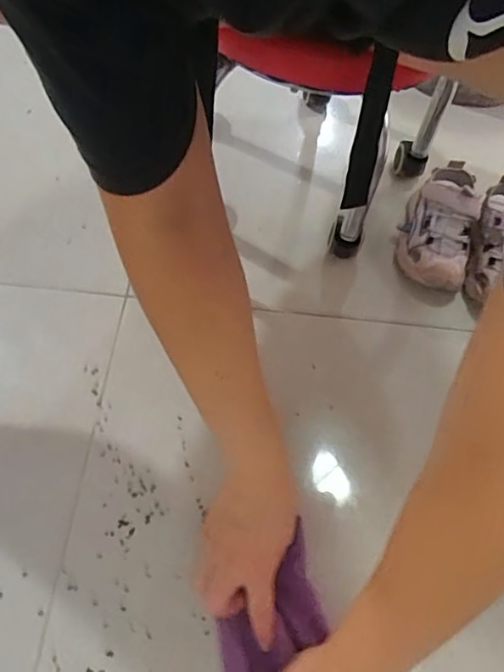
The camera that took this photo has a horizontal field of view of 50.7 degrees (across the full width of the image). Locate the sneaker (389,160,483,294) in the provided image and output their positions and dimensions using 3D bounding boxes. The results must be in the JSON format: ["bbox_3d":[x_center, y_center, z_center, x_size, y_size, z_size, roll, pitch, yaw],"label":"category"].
[{"bbox_3d":[0.252,-0.150,0.727,0.088,0.086,0.177,17,59,7],"label":"sneaker"}]

